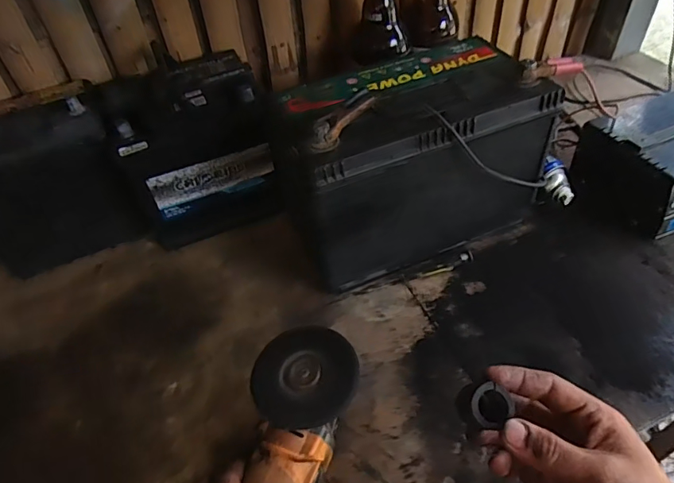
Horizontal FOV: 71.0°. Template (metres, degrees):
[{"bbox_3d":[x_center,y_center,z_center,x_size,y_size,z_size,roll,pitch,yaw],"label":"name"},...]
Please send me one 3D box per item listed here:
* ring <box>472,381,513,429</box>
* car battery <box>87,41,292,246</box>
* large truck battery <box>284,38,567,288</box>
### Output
[{"bbox_3d":[0.101,0.108,0.309,0.026,0.010,0.027,-3,46,3],"label":"ring"},{"bbox_3d":[-0.199,-0.134,0.681,0.197,0.194,0.178,-17,47,-10],"label":"car battery"},{"bbox_3d":[0.094,-0.100,0.598,0.298,0.219,0.175,-17,47,-10],"label":"large truck battery"}]

